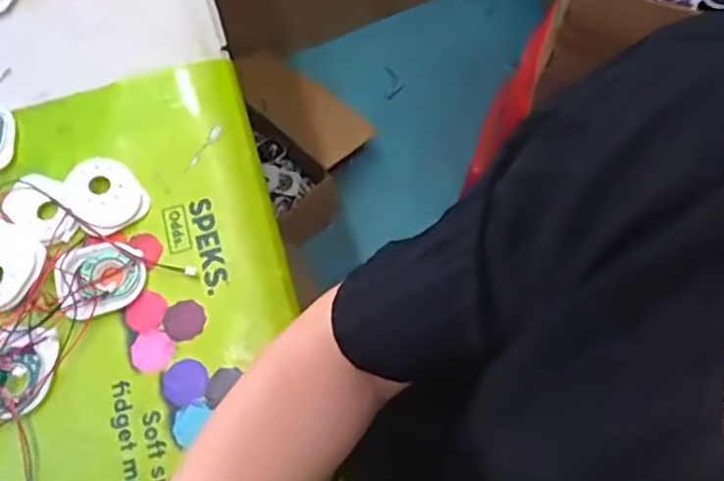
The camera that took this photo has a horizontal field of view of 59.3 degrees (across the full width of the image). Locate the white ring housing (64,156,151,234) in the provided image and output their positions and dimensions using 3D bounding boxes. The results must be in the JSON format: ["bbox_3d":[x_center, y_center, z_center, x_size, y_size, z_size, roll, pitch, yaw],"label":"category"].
[{"bbox_3d":[-0.180,-0.032,0.447,0.046,0.016,0.054,-38,73,-14],"label":"white ring housing"}]

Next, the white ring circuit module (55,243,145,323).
[{"bbox_3d":[-0.174,0.023,0.426,0.054,0.017,0.048,-20,70,-9],"label":"white ring circuit module"}]

